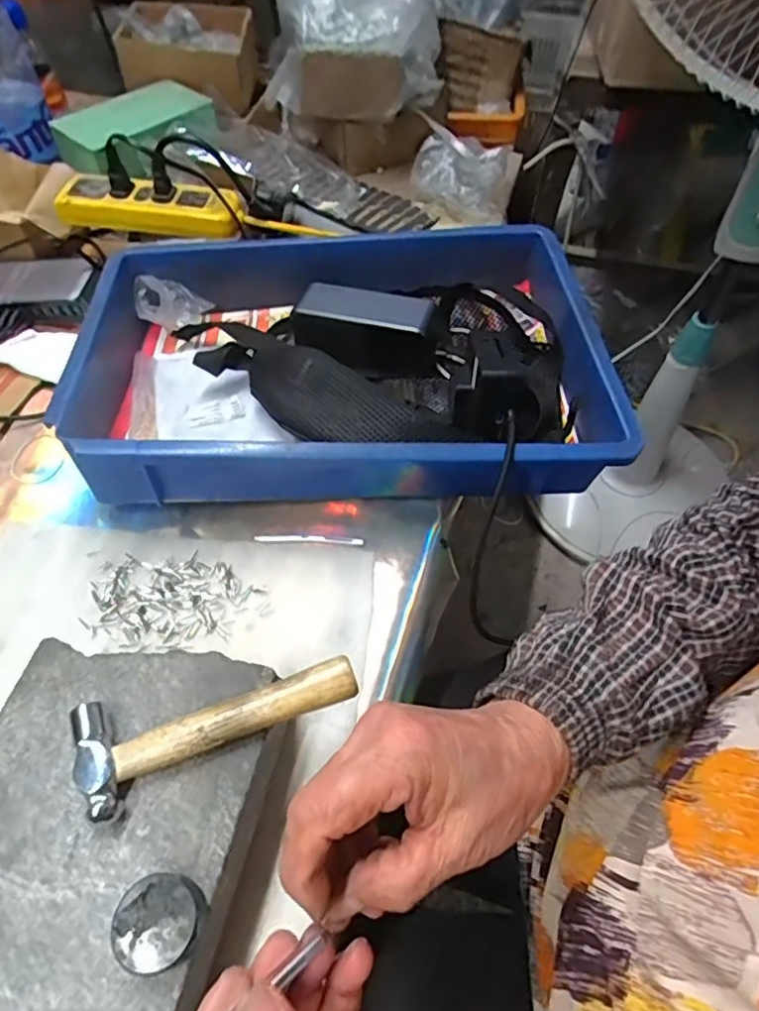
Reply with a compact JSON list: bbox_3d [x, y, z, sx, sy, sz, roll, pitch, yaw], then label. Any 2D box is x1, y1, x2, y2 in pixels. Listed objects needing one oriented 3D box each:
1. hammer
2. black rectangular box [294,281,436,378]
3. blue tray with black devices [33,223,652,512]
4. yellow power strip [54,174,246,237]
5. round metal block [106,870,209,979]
[{"bbox_3d":[-0.086,0.120,0.329,0.149,0.020,0.055,-16,58,-10],"label":"hammer"},{"bbox_3d":[-0.011,-0.166,0.564,0.131,0.065,0.045,15,58,10],"label":"black rectangular box"},{"bbox_3d":[-0.030,-0.137,0.532,0.430,0.094,0.303,-3,57,-1],"label":"blue tray with black devices"},{"bbox_3d":[-0.234,-0.309,0.612,0.185,0.031,0.049,5,57,4],"label":"yellow power strip"},{"bbox_3d":[-0.101,0.194,0.278,0.040,0.022,0.036,-34,63,-20],"label":"round metal block"}]

